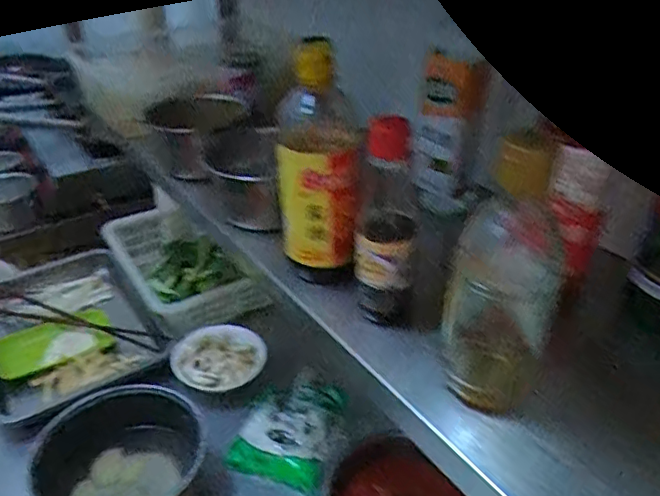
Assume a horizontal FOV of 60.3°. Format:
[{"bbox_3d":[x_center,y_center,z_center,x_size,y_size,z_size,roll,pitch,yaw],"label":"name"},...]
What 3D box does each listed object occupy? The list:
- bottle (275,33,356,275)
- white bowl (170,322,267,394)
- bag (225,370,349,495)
[{"bbox_3d":[-0.012,-0.069,0.482,0.056,0.186,0.055,-10,34,-17],"label":"bottle"},{"bbox_3d":[-0.181,0.176,0.938,0.146,0.039,0.125,-1,33,-3],"label":"white bowl"},{"bbox_3d":[-0.061,0.271,0.844,0.149,0.062,0.160,12,34,16],"label":"bag"}]

